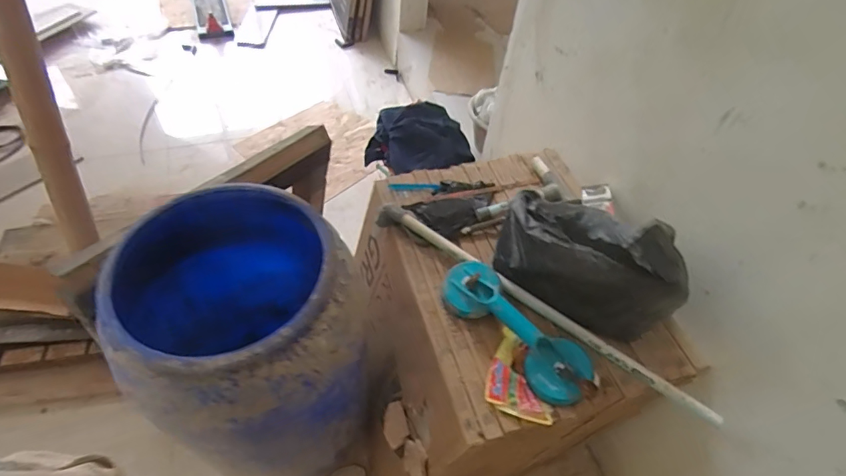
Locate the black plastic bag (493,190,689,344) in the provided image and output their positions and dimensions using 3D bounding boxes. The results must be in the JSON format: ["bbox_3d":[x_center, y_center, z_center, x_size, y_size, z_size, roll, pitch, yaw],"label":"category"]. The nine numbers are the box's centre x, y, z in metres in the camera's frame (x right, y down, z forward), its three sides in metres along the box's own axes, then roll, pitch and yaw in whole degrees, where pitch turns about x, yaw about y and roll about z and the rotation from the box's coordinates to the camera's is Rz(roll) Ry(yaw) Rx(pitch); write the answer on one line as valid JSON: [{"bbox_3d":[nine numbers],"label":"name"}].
[{"bbox_3d":[0.262,0.041,0.775,0.131,0.267,0.292,-31,61,-26],"label":"black plastic bag"}]

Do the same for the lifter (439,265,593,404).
[{"bbox_3d":[0.164,0.153,0.806,0.102,0.094,0.315,-33,62,-27],"label":"lifter"}]

